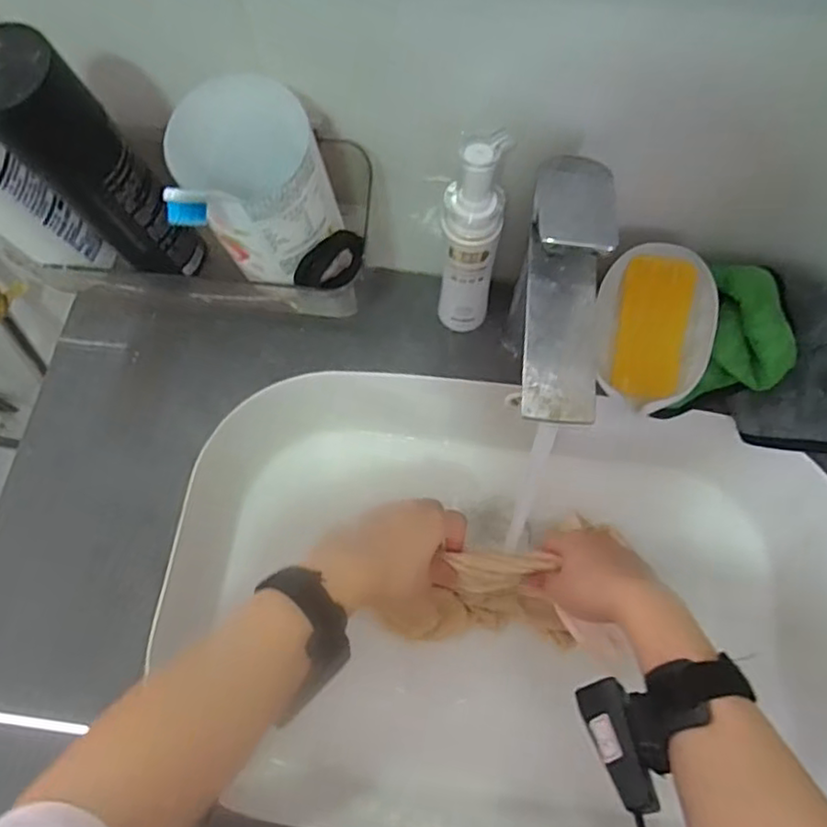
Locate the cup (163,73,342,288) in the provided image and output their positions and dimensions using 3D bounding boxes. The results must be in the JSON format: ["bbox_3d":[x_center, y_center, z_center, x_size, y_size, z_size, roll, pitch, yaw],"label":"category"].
[{"bbox_3d":[-0.094,-0.140,0.388,0.078,0.100,0.075,-1,69,2],"label":"cup"}]

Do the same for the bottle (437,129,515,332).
[{"bbox_3d":[0.040,-0.115,0.450,0.040,0.185,0.036,4,69,4],"label":"bottle"}]

